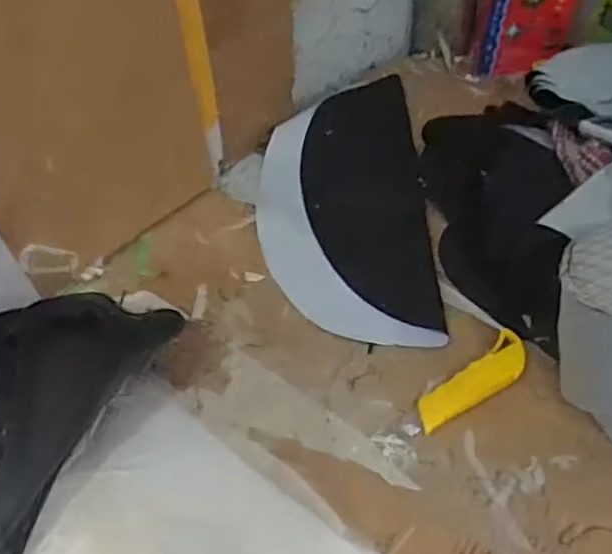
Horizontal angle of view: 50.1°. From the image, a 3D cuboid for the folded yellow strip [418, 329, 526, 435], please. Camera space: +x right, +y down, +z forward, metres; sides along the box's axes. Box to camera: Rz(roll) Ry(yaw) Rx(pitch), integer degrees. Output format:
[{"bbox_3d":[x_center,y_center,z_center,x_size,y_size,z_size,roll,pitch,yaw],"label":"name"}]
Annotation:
[{"bbox_3d":[0.157,0.099,0.609,0.126,0.020,0.041,-32,58,-21],"label":"folded yellow strip"}]

